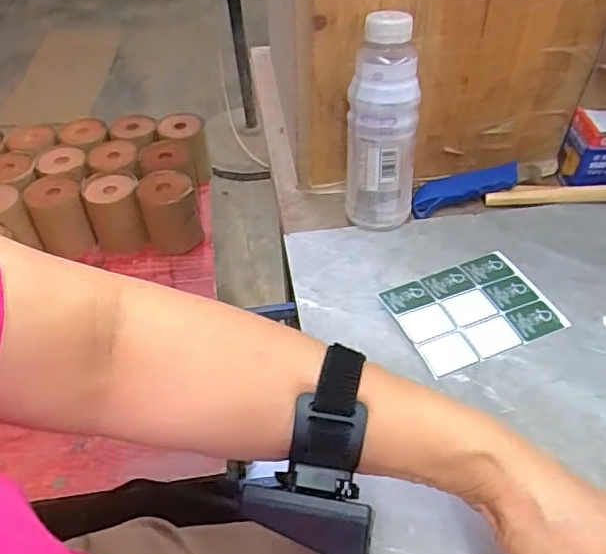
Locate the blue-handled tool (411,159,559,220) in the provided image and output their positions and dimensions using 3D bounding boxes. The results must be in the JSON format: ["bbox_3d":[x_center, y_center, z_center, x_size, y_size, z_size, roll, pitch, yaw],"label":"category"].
[{"bbox_3d":[0.205,-0.105,0.615,0.187,0.020,0.031,-17,48,-13],"label":"blue-handled tool"}]

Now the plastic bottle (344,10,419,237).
[{"bbox_3d":[0.074,-0.135,0.532,0.064,0.192,0.065,-1,46,1],"label":"plastic bottle"}]

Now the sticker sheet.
[{"bbox_3d":[0.151,0.029,0.503,0.135,0.006,0.097,-18,48,-15],"label":"sticker sheet"}]

